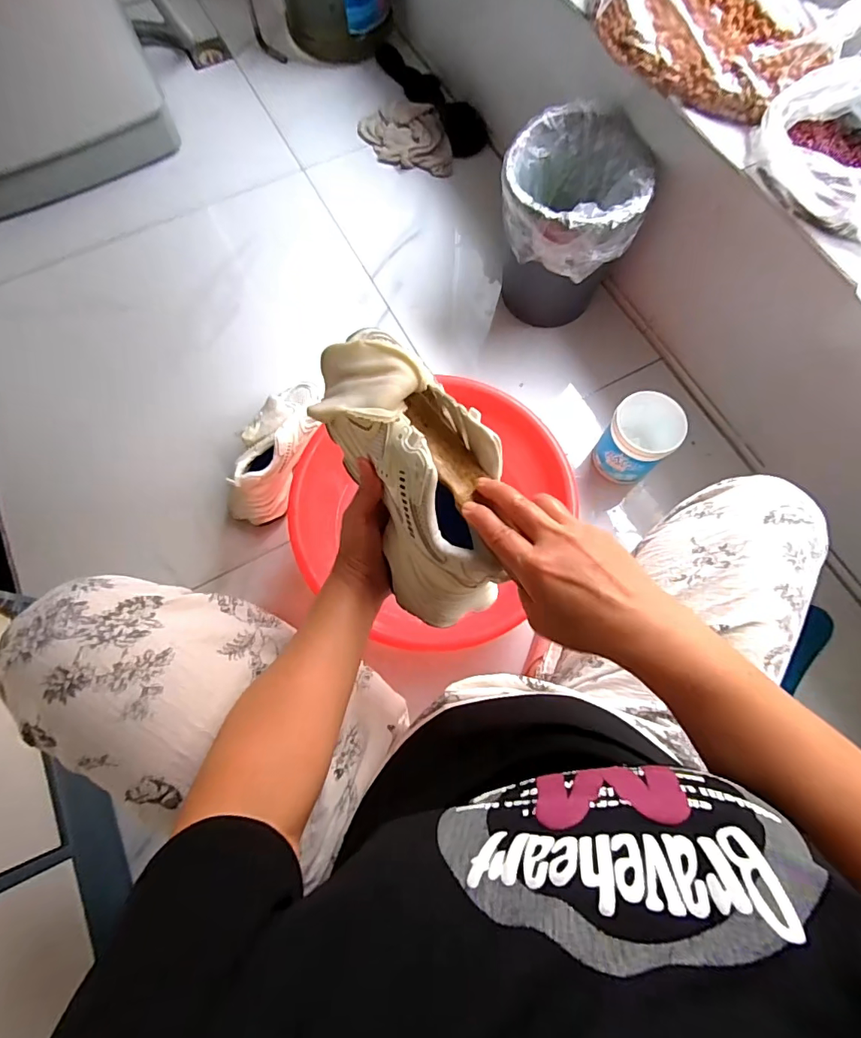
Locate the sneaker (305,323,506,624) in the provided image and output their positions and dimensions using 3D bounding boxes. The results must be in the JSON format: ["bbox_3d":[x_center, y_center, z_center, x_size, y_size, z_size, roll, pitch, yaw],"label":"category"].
[{"bbox_3d":[-0.008,-0.037,0.406,0.117,0.087,0.253,-20,89,-6],"label":"sneaker"}]

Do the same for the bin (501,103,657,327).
[{"bbox_3d":[0.228,-0.495,0.866,0.221,0.262,0.243,8,73,3],"label":"bin"}]

